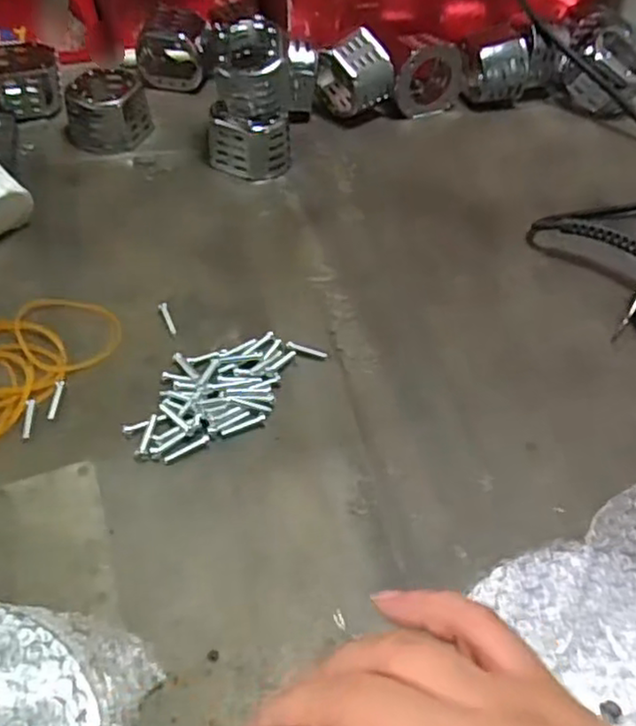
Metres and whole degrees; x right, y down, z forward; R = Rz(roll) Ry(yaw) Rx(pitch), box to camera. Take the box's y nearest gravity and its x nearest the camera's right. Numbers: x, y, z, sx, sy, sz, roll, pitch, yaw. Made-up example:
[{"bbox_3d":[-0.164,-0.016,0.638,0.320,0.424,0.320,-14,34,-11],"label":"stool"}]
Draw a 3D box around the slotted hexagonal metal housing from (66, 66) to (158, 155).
[{"bbox_3d":[-0.152,-0.186,0.484,0.058,0.029,0.063,-12,52,-14],"label":"slotted hexagonal metal housing"}]

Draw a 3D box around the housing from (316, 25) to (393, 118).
[{"bbox_3d":[0.027,-0.213,0.496,0.033,0.055,0.052,-36,61,-29],"label":"housing"}]

